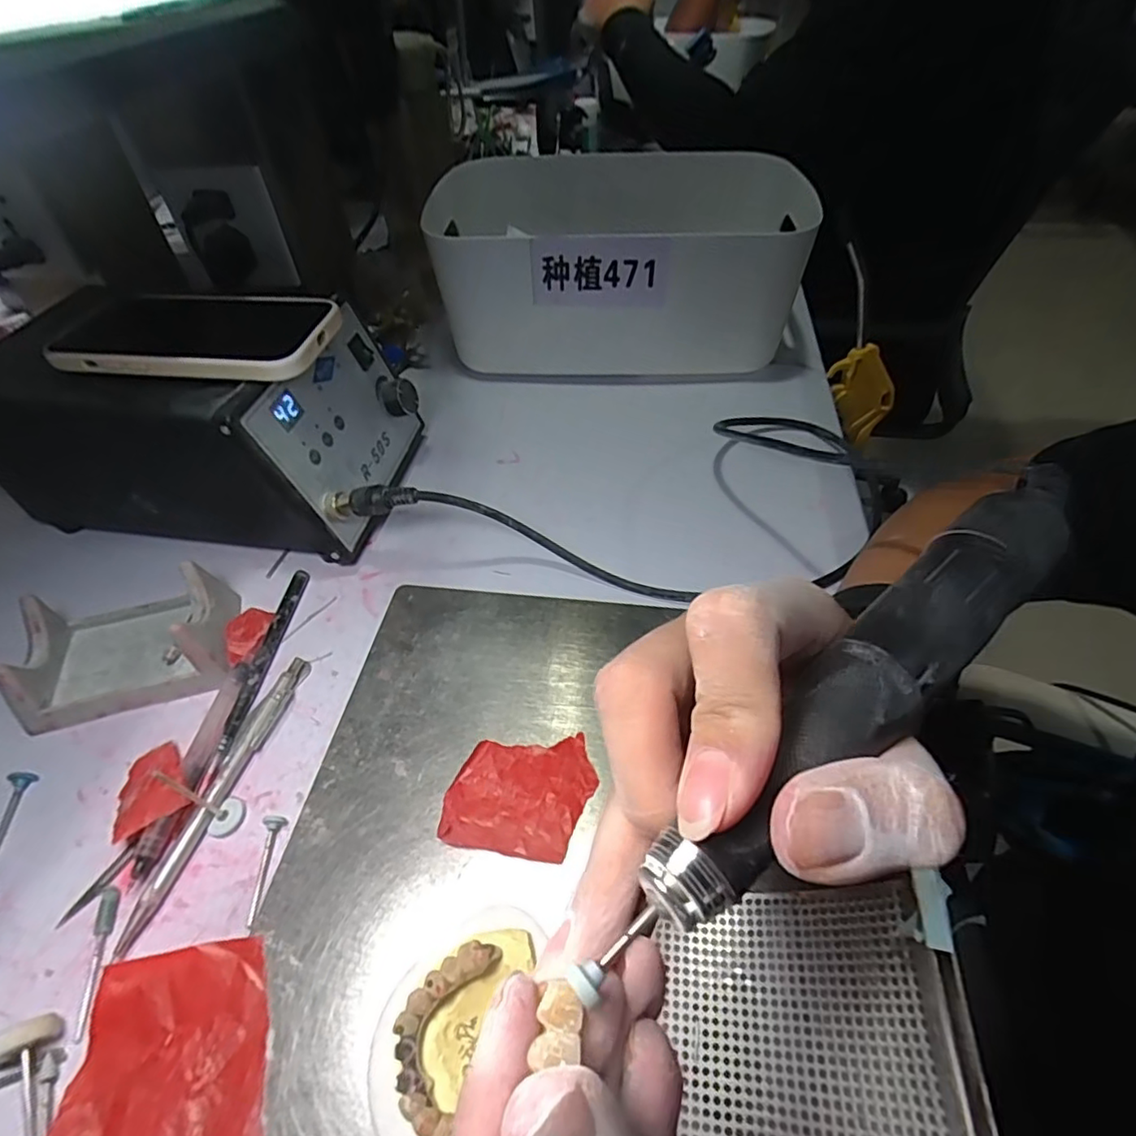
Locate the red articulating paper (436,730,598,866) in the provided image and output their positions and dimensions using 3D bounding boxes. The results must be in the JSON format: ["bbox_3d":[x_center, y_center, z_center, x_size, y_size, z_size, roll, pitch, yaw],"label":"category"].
[{"bbox_3d":[-0.022,0.103,0.277,0.064,0.004,0.055,6,49,6],"label":"red articulating paper"}]

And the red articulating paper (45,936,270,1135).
[{"bbox_3d":[-0.143,0.180,0.208,0.068,0.016,0.080,-10,49,-7],"label":"red articulating paper"}]

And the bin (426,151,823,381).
[{"bbox_3d":[0.045,-0.270,0.529,0.293,0.121,0.210,0,49,1],"label":"bin"}]

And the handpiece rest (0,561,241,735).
[{"bbox_3d":[-0.235,0.037,0.319,0.095,0.041,0.067,-14,50,-11],"label":"handpiece rest"}]

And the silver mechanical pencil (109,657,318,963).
[{"bbox_3d":[-0.162,0.102,0.281,0.010,0.009,0.139,10,50,10],"label":"silver mechanical pencil"}]

